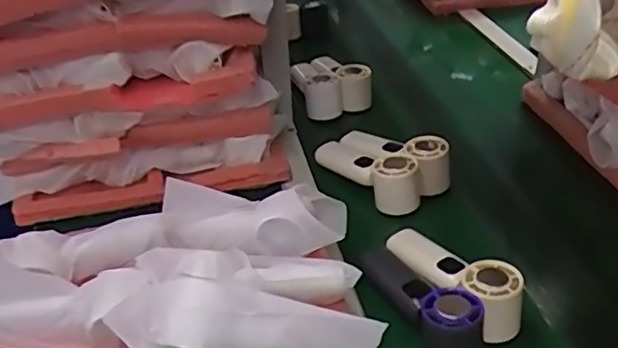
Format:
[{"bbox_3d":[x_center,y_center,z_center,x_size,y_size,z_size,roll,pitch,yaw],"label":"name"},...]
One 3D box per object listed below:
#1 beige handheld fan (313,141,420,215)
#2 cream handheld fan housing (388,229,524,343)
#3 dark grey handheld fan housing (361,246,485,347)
[{"bbox_3d":[0.072,-0.012,0.731,0.052,0.062,0.149,-29,44,-32],"label":"beige handheld fan"},{"bbox_3d":[0.144,0.093,0.578,0.054,0.047,0.150,-22,40,-24],"label":"cream handheld fan housing"},{"bbox_3d":[0.099,0.113,0.555,0.060,0.051,0.164,-20,39,-22],"label":"dark grey handheld fan housing"}]

